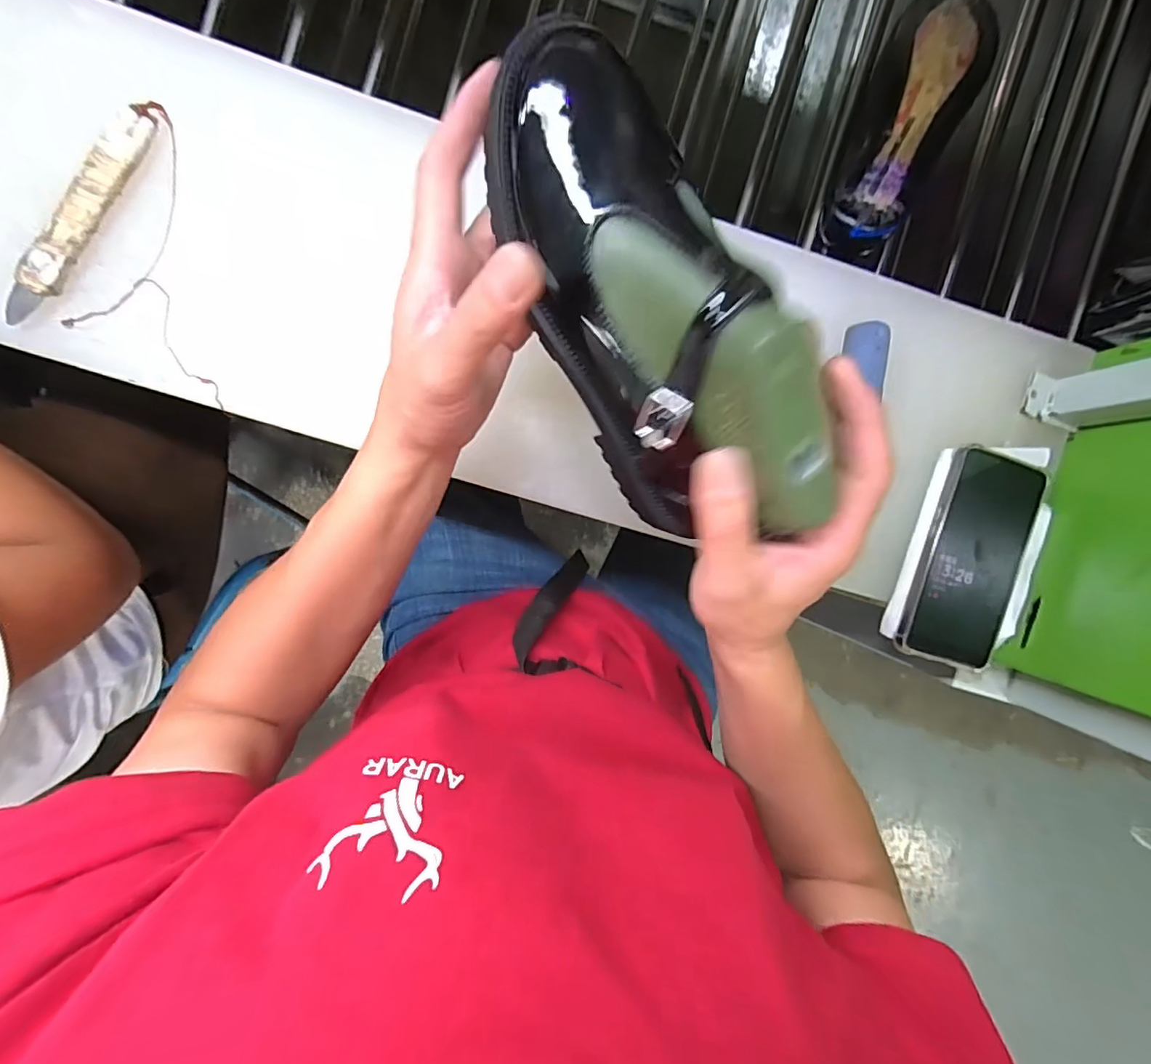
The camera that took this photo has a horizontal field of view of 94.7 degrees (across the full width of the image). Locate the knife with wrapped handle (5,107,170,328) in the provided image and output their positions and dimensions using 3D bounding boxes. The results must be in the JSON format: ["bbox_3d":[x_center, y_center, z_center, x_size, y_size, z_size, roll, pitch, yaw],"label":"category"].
[{"bbox_3d":[-0.331,-0.217,0.357,0.024,0.014,0.169,29,91,-5],"label":"knife with wrapped handle"}]

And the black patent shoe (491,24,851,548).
[{"bbox_3d":[0.032,-0.099,0.245,0.079,0.092,0.228,-30,91,-2],"label":"black patent shoe"}]

